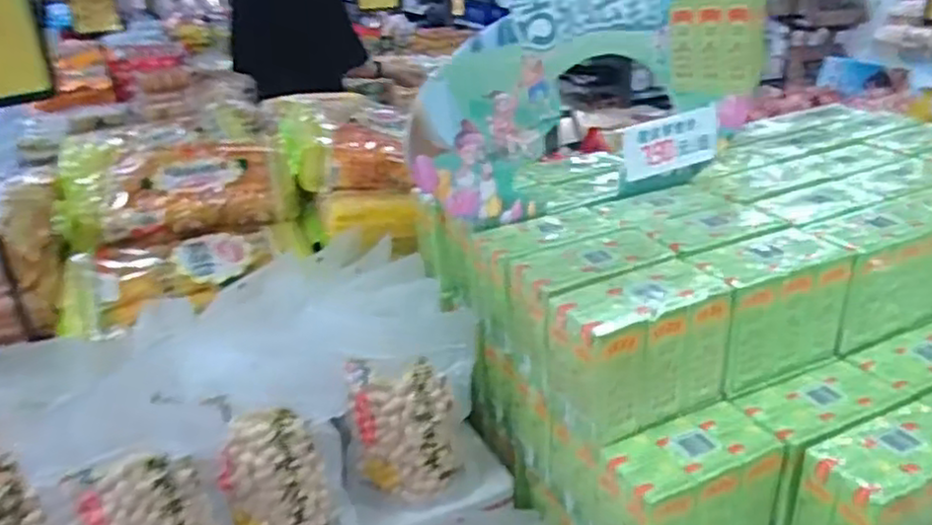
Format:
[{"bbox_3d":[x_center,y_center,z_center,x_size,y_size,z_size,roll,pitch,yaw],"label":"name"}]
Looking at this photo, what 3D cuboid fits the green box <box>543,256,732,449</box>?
[{"bbox_3d":[0.161,0.078,0.673,0.153,0.120,0.083,-18,27,-21],"label":"green box"}]

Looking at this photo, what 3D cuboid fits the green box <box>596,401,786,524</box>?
[{"bbox_3d":[0.202,0.213,0.655,0.164,0.124,0.083,-18,27,-21],"label":"green box"}]

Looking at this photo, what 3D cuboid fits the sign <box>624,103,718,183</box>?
[{"bbox_3d":[0.254,-0.148,0.887,0.136,0.070,0.006,-16,21,-20],"label":"sign"}]

